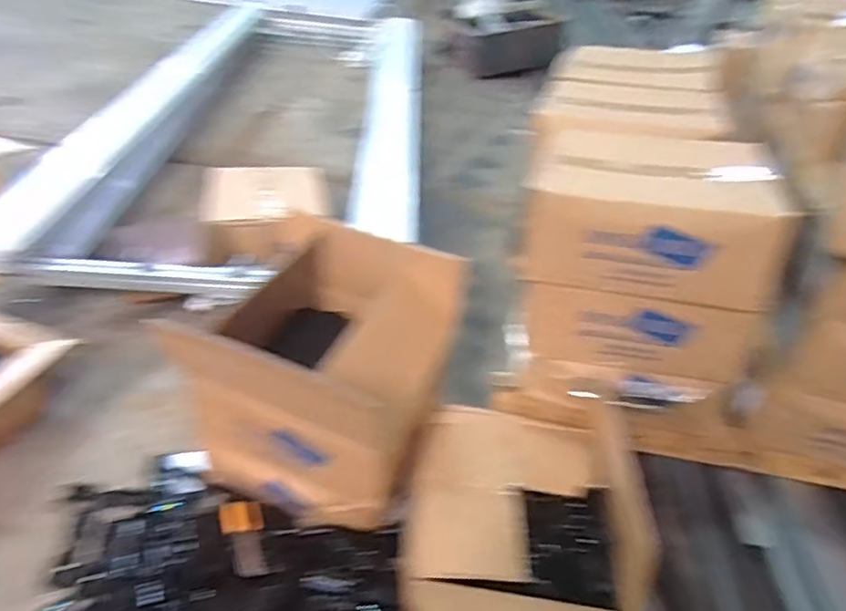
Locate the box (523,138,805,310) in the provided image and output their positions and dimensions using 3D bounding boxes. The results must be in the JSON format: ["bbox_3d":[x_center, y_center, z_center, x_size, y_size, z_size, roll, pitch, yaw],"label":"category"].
[{"bbox_3d":[0.314,-0.133,0.862,0.315,0.146,0.247,12,36,8],"label":"box"}]

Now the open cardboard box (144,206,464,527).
[{"bbox_3d":[-0.149,0.103,0.930,0.329,0.346,0.296,19,38,17],"label":"open cardboard box"}]

